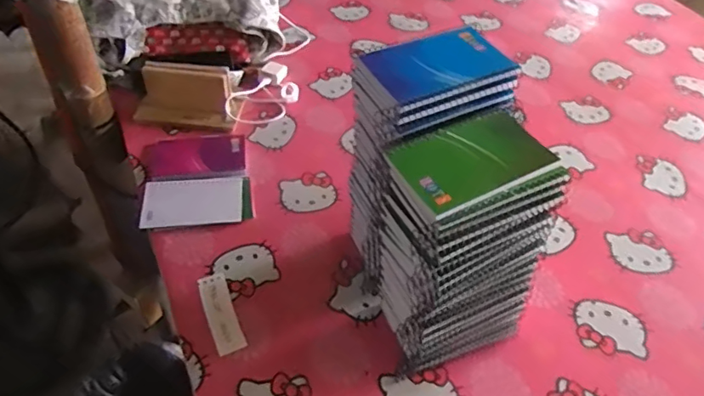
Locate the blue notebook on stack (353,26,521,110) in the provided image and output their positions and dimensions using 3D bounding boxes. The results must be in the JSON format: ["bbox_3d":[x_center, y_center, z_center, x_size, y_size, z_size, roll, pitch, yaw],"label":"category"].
[{"bbox_3d":[0.080,-0.123,0.491,0.134,0.012,0.075,-17,51,-19],"label":"blue notebook on stack"}]

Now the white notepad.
[{"bbox_3d":[-0.217,0.007,0.734,0.132,0.011,0.078,-2,48,-5],"label":"white notepad"}]

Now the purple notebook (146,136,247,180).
[{"bbox_3d":[-0.232,-0.060,0.793,0.144,0.008,0.089,-4,49,-7],"label":"purple notebook"}]

